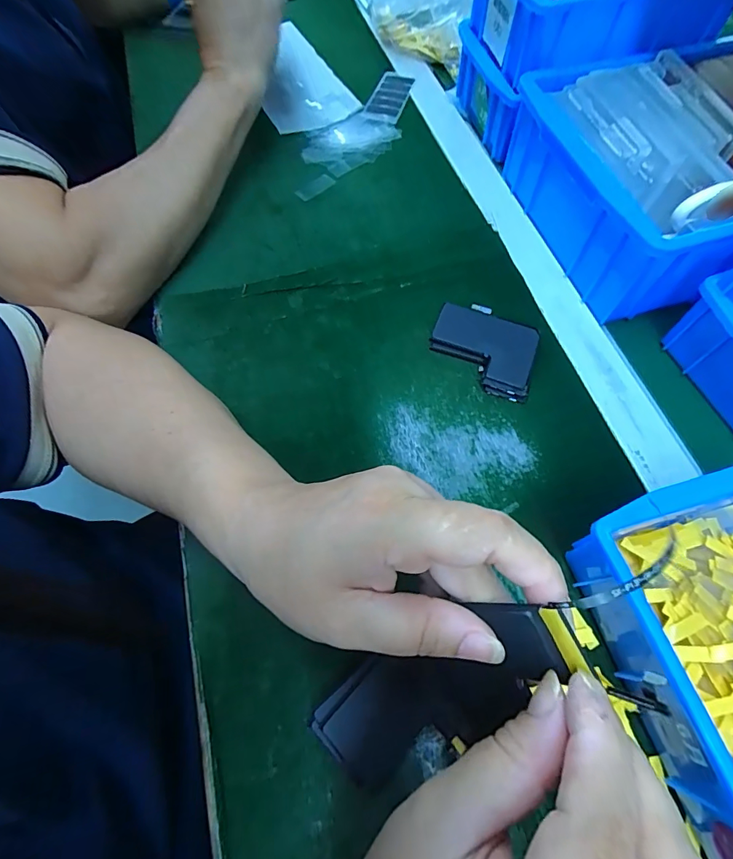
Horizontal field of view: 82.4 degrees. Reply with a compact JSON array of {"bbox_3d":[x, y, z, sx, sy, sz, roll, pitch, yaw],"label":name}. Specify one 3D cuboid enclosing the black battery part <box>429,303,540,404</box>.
[{"bbox_3d":[0.089,-0.061,0.315,0.081,0.012,0.061,27,69,12],"label":"black battery part"}]

